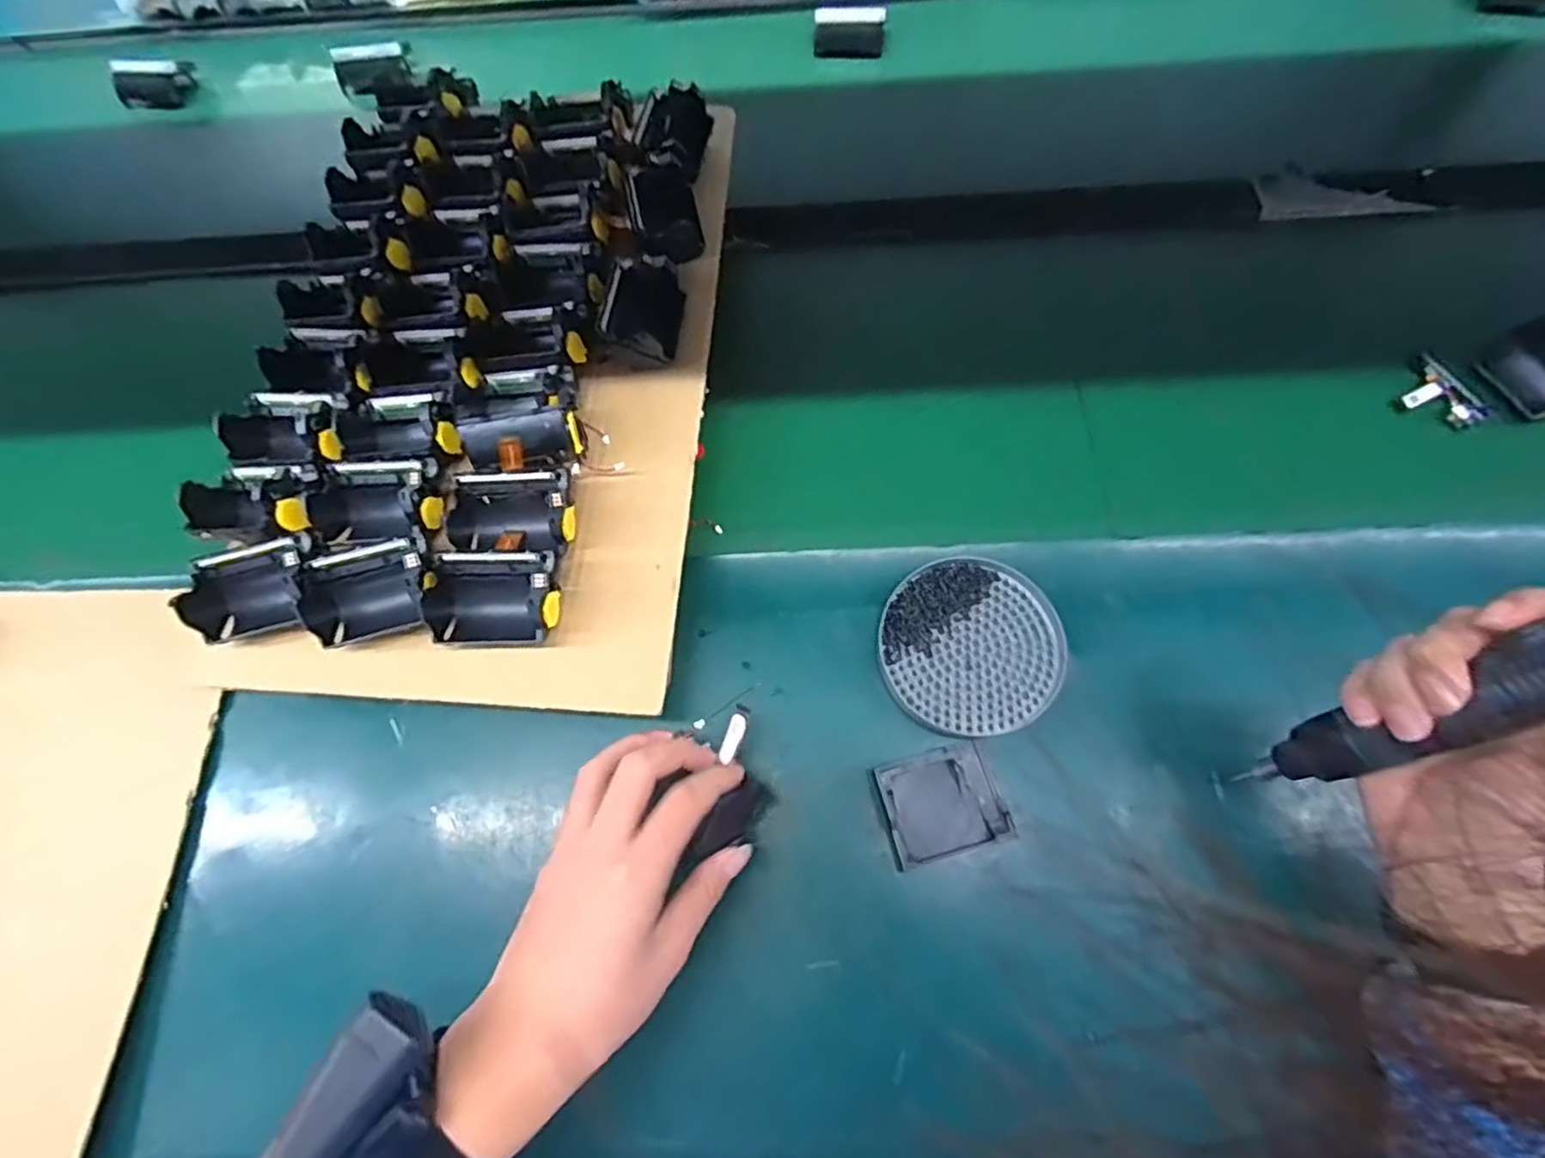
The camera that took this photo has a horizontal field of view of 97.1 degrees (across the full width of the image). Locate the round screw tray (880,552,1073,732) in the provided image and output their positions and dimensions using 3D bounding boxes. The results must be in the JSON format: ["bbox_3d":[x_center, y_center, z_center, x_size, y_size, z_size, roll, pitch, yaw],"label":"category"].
[{"bbox_3d":[0.128,0.043,0.444,0.114,0.017,0.111,-1,69,2],"label":"round screw tray"}]

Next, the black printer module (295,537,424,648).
[{"bbox_3d":[-0.237,0.007,0.401,0.077,0.039,0.060,-15,69,-3],"label":"black printer module"}]

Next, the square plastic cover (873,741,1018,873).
[{"bbox_3d":[0.102,0.136,0.413,0.071,0.016,0.060,-17,69,-4],"label":"square plastic cover"}]

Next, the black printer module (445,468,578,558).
[{"bbox_3d":[-0.163,-0.039,0.422,0.079,0.040,0.050,-1,69,2],"label":"black printer module"}]

